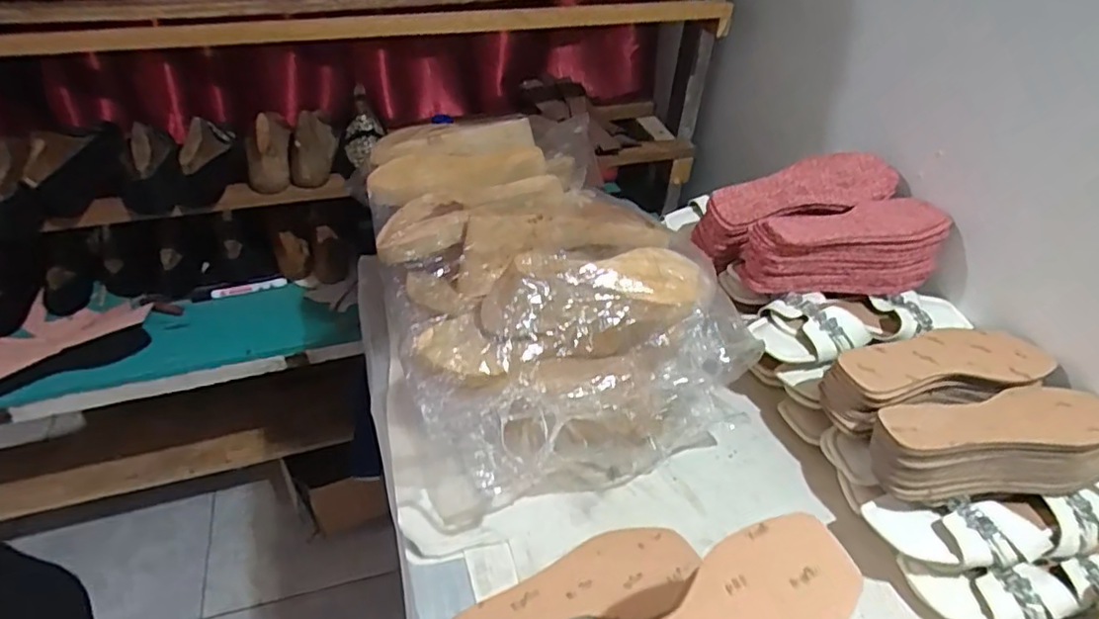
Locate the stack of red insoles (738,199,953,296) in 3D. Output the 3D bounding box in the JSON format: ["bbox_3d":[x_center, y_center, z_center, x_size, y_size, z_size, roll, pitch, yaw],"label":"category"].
[{"bbox_3d":[0.353,-0.076,0.772,0.247,0.081,0.096,-6,41,-12],"label":"stack of red insoles"}]

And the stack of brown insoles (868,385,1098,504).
[{"bbox_3d":[0.428,0.125,0.606,0.242,0.060,0.096,-6,41,-11],"label":"stack of brown insoles"}]

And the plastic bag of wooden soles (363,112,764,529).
[{"bbox_3d":[-0.015,-0.027,0.740,0.337,0.220,0.456,-11,42,-17],"label":"plastic bag of wooden soles"}]

